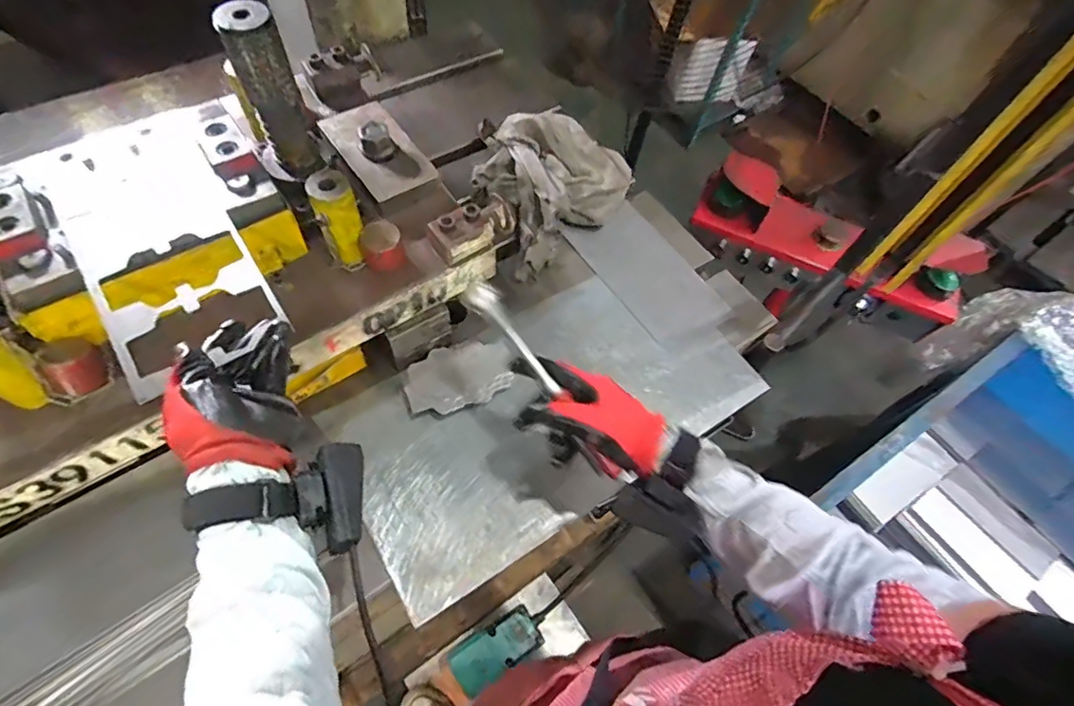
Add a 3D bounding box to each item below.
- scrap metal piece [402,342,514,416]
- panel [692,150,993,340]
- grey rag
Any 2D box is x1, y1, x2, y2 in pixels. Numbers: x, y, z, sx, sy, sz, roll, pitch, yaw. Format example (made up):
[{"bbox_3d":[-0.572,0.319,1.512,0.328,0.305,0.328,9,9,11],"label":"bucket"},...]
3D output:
[{"bbox_3d":[-0.091,0.027,0.644,0.126,0.015,0.079,-21,60,-7],"label":"scrap metal piece"},{"bbox_3d":[0.613,-0.228,1.140,0.556,0.200,0.131,28,62,11],"label":"panel"},{"bbox_3d":[0.009,-0.248,0.782,0.247,0.071,0.197,-38,70,-22],"label":"grey rag"}]

